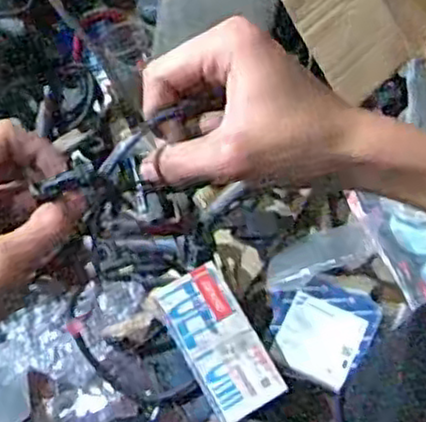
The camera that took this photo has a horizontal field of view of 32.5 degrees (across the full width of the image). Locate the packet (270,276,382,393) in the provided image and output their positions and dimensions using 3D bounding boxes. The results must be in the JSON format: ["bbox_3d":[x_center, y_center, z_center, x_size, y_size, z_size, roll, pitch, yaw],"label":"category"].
[{"bbox_3d":[0.118,0.128,0.820,0.112,0.019,0.119,26,67,14],"label":"packet"}]

